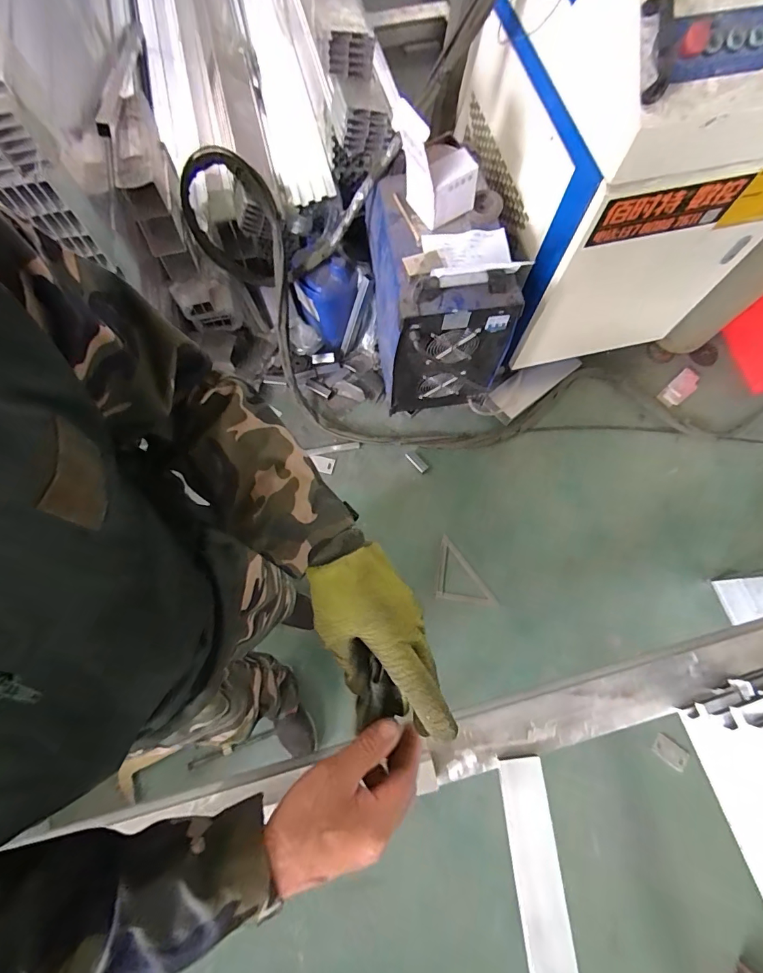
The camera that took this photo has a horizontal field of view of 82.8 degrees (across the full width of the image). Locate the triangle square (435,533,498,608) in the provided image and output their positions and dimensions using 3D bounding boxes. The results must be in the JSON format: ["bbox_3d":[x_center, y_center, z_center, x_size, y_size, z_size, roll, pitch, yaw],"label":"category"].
[{"bbox_3d":[0.275,0.272,1.371,0.190,0.028,0.192,10,73,3],"label":"triangle square"}]

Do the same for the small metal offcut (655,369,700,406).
[{"bbox_3d":[1.068,-0.350,1.549,0.178,0.014,0.077,-41,78,-12],"label":"small metal offcut"}]

